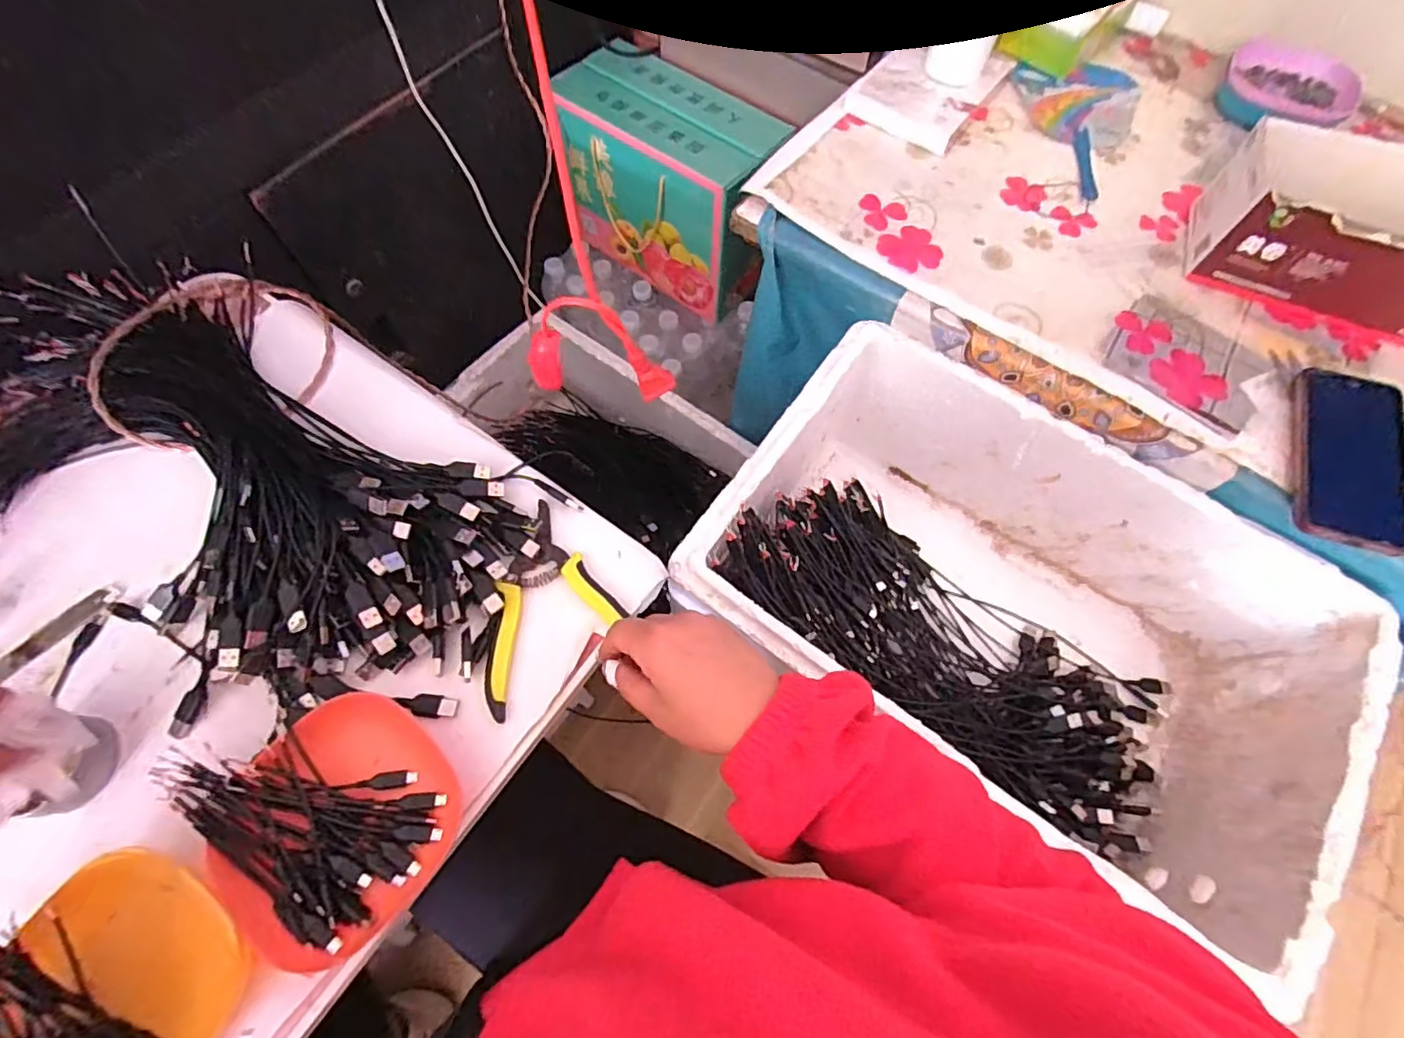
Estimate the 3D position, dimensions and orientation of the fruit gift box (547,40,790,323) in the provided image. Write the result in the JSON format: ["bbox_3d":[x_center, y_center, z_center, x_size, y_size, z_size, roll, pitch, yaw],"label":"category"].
[{"bbox_3d":[-0.052,-0.503,0.908,0.323,0.240,0.156,37,70,14],"label":"fruit gift box"}]

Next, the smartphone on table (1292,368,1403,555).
[{"bbox_3d":[0.534,-0.051,0.490,0.079,0.008,0.160,15,71,17],"label":"smartphone on table"}]

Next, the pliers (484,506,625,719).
[{"bbox_3d":[-0.139,0.065,0.463,0.115,0.015,0.123,-35,70,-14],"label":"pliers"}]

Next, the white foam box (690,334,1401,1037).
[{"bbox_3d":[0.277,0.092,0.586,0.507,0.216,0.343,33,70,13],"label":"white foam box"}]

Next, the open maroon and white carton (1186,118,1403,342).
[{"bbox_3d":[0.611,-0.262,0.549,0.259,0.093,0.144,22,68,10],"label":"open maroon and white carton"}]

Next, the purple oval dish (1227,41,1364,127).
[{"bbox_3d":[0.676,-0.498,0.692,0.136,0.034,0.139,-42,71,-16],"label":"purple oval dish"}]

